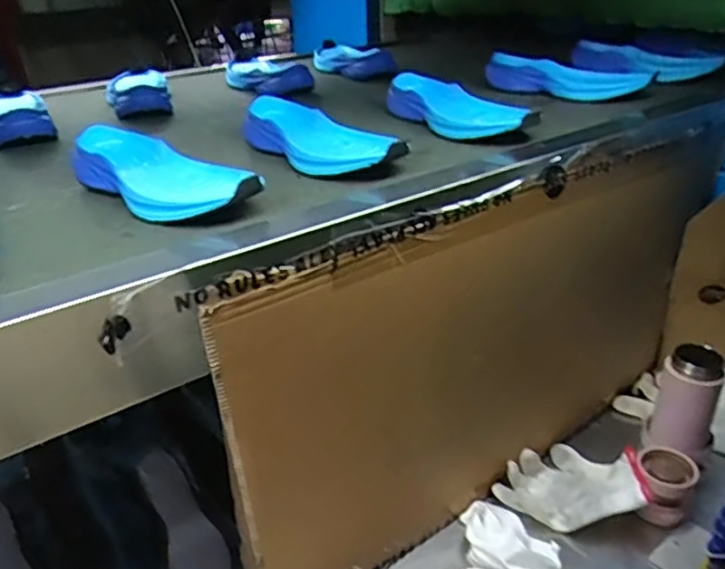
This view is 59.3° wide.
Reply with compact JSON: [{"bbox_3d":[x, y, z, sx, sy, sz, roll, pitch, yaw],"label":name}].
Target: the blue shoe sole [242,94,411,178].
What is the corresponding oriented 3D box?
[{"bbox_3d":[-0.044,-0.154,0.670,0.085,0.048,0.222,-22,33,-30],"label":"blue shoe sole"}]

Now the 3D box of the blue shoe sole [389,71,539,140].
[{"bbox_3d":[0.111,-0.212,0.770,0.086,0.047,0.215,-21,32,-29],"label":"blue shoe sole"}]

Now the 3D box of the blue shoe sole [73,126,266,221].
[{"bbox_3d":[-0.181,-0.101,0.577,0.222,0.048,0.091,21,36,38],"label":"blue shoe sole"}]

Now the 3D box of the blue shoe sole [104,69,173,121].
[{"bbox_3d":[-0.337,-0.289,0.948,0.091,0.037,0.224,-11,29,-14],"label":"blue shoe sole"}]

